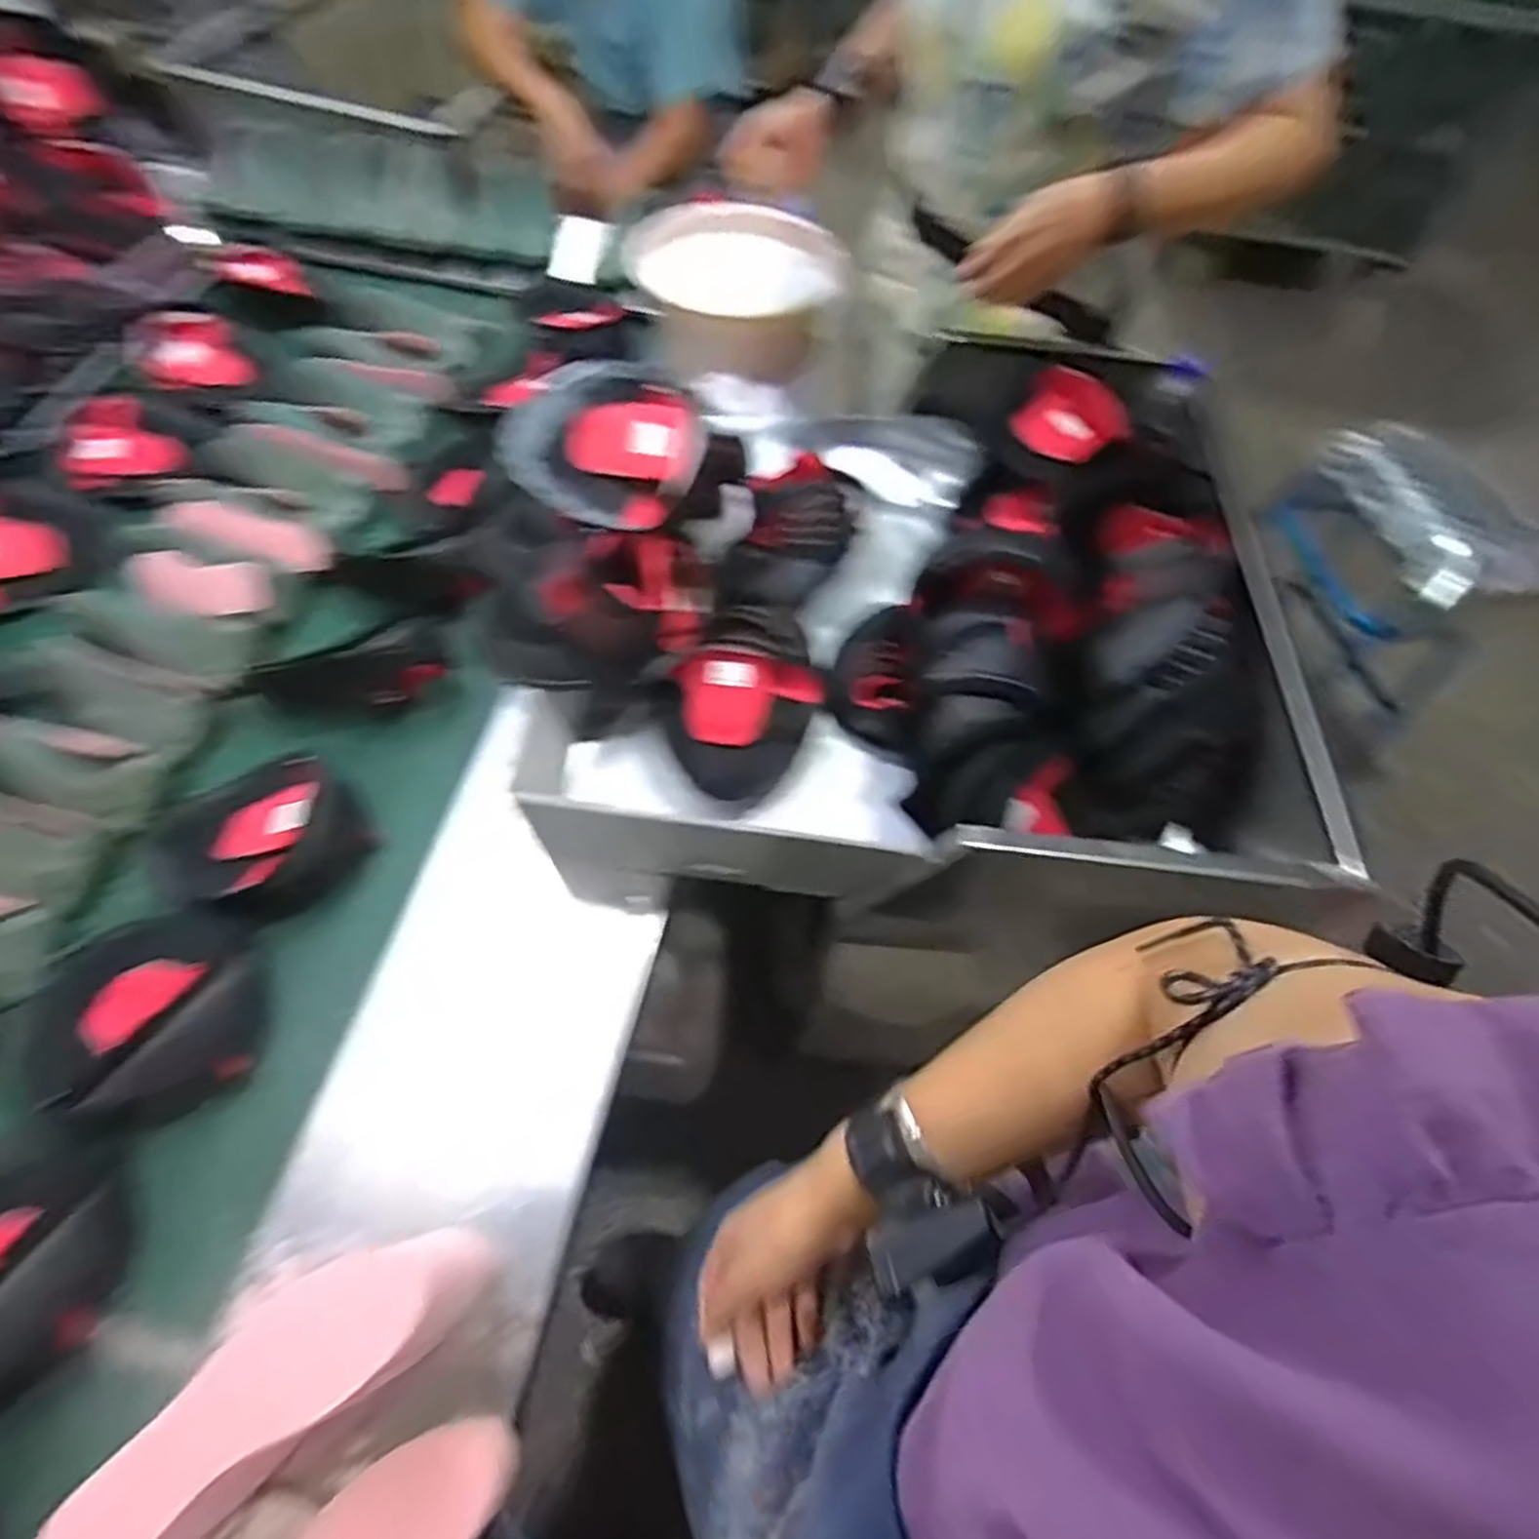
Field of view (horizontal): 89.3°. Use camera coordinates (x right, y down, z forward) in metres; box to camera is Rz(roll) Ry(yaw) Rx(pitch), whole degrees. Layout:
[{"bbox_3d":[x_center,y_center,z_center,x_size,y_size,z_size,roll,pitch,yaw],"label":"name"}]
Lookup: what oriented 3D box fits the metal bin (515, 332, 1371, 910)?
[{"bbox_3d":[0.152,-0.207,0.860,0.735,0.202,0.707,5,60,0],"label":"metal bin"}]

